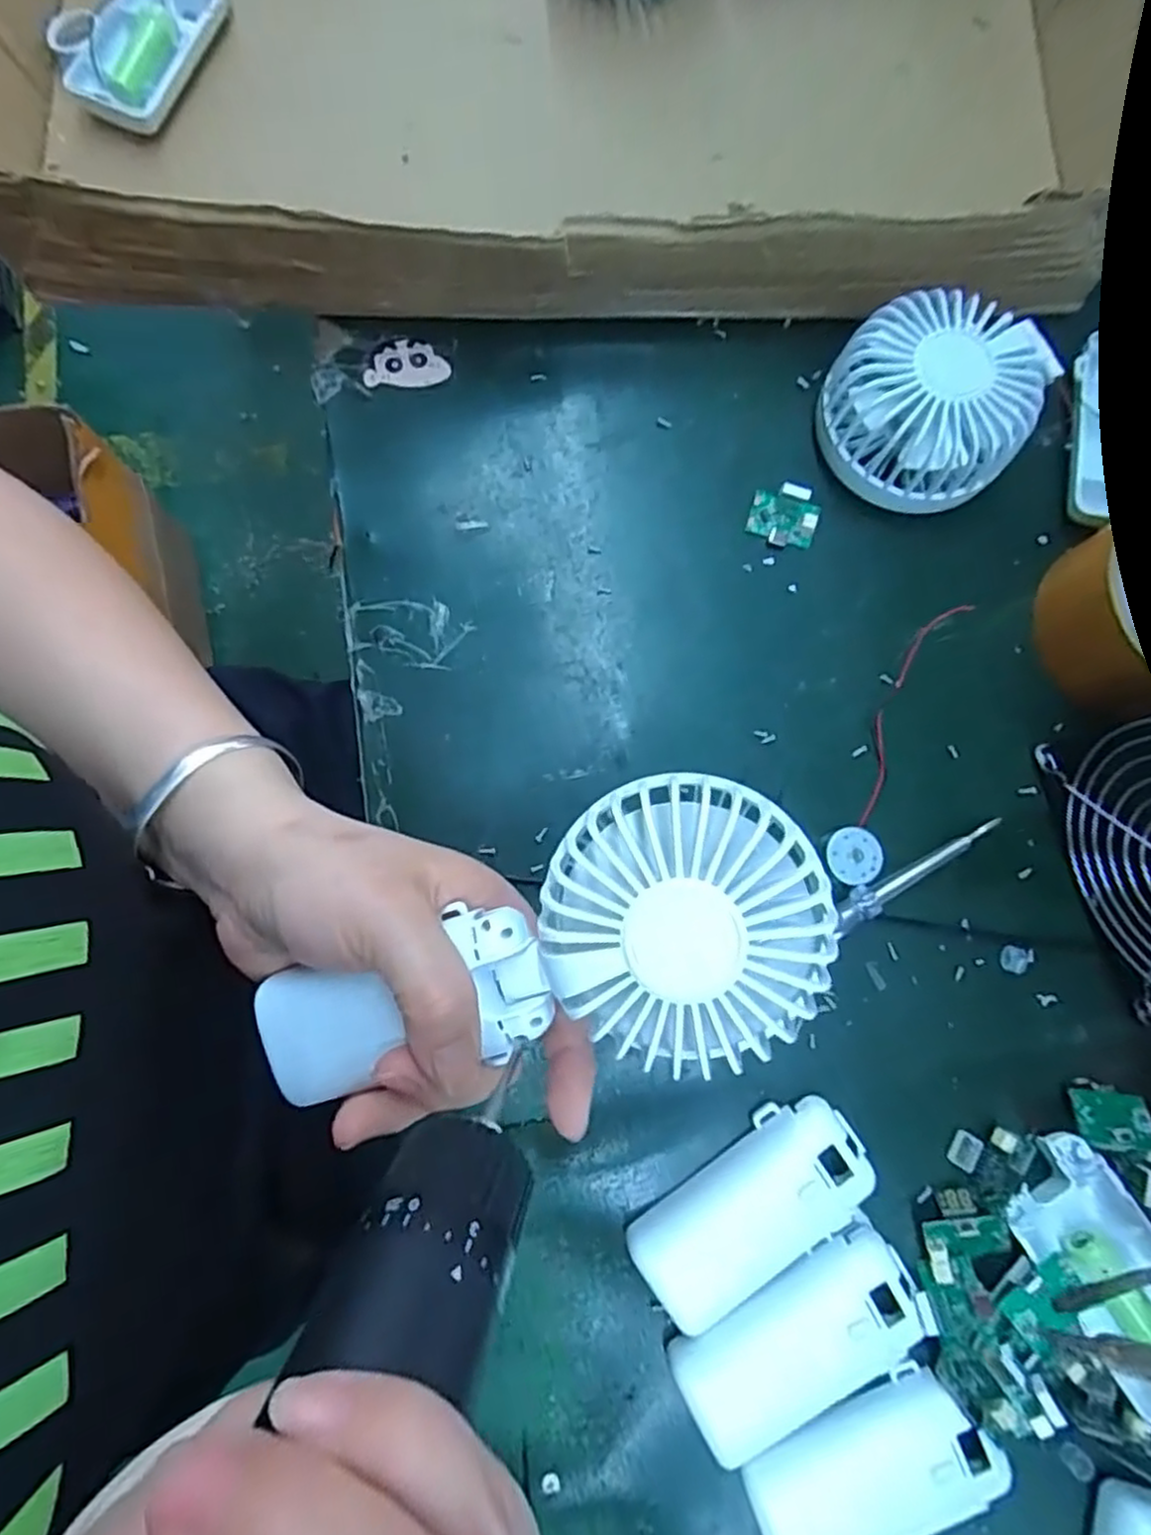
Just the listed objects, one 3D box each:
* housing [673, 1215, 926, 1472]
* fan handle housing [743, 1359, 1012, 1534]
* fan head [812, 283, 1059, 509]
[{"bbox_3d":[0.084,0.214,0.265,0.092,0.014,0.045,-30,81,-5],"label":"housing"},{"bbox_3d":[0.107,0.257,0.258,0.087,0.013,0.044,-24,81,-4],"label":"fan handle housing"},{"bbox_3d":[0.156,-0.162,0.317,0.085,0.045,0.083,0,80,0],"label":"fan head"}]

